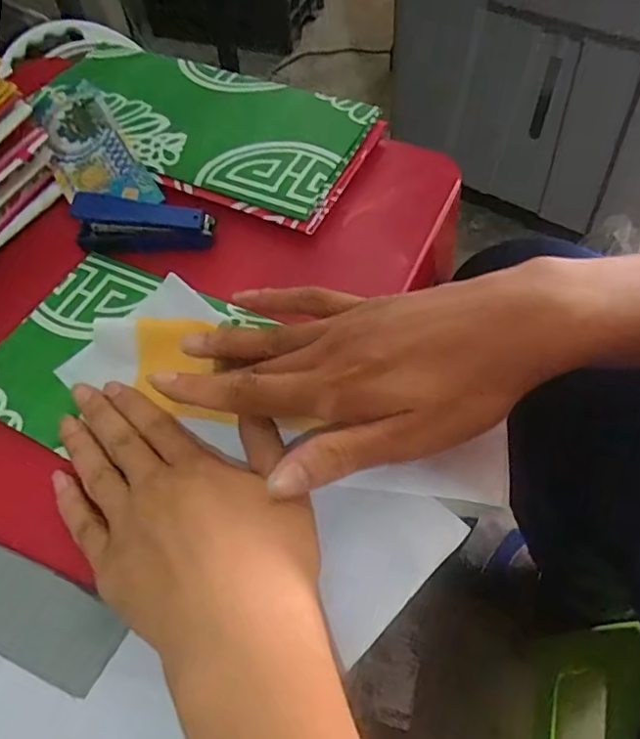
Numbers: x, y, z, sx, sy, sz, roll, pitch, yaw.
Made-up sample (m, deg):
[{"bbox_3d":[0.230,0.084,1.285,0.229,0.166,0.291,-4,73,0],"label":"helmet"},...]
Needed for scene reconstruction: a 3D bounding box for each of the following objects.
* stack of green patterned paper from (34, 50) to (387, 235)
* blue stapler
[{"bbox_3d":[-0.094,-0.195,0.435,0.260,0.018,0.124,23,67,15],"label":"stack of green patterned paper"},{"bbox_3d":[-0.120,-0.101,0.390,0.092,0.038,0.021,-3,56,1],"label":"blue stapler"}]

